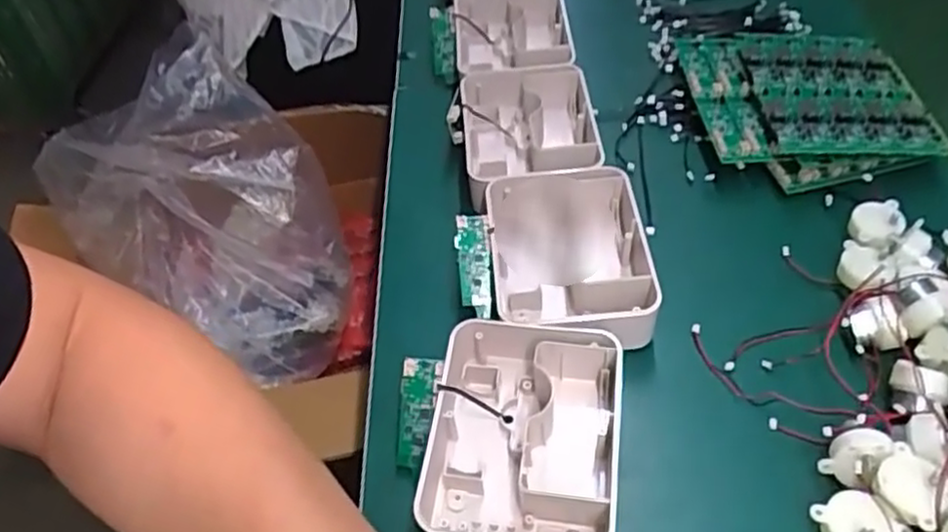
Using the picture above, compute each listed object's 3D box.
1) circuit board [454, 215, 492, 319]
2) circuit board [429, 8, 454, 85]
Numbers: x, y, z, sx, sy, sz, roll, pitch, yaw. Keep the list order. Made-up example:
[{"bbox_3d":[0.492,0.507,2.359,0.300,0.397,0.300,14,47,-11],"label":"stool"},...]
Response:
[{"bbox_3d":[0.000,0.000,0.479,0.023,0.011,0.067,-4,86,-8],"label":"circuit board"},{"bbox_3d":[-0.028,-0.200,0.653,0.027,0.070,0.007,-9,-6,41],"label":"circuit board"}]

